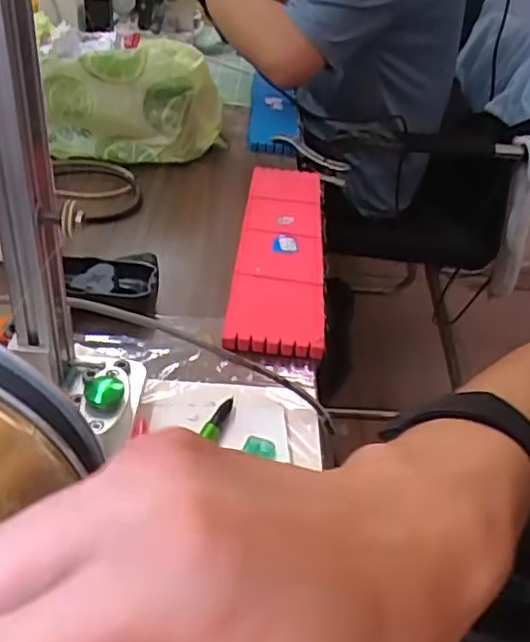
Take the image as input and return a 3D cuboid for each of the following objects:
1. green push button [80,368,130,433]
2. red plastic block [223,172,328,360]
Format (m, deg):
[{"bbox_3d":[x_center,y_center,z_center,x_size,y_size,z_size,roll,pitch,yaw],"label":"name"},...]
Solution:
[{"bbox_3d":[-0.095,0.044,0.376,0.025,0.013,0.054,5,35,-4],"label":"green push button"},{"bbox_3d":[0.017,-0.079,0.636,0.081,0.025,0.338,7,35,-1],"label":"red plastic block"}]

